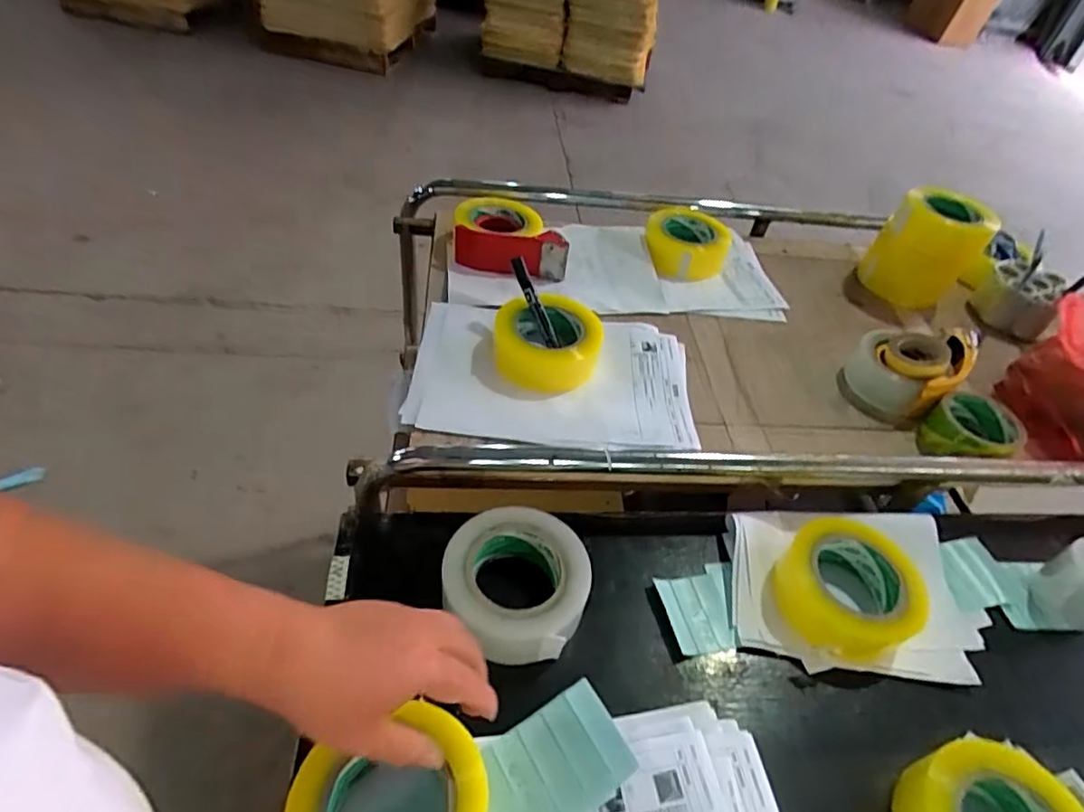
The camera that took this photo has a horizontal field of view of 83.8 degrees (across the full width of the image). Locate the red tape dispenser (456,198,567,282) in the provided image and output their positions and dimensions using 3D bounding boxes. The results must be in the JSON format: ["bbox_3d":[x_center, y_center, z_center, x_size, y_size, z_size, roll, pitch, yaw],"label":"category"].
[{"bbox_3d":[-0.039,-0.220,0.798,0.145,0.055,0.102,6,46,-4],"label":"red tape dispenser"}]

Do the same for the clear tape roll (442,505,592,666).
[{"bbox_3d":[-0.019,0.152,0.517,0.120,0.061,0.115,5,46,-5],"label":"clear tape roll"}]

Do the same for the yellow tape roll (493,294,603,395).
[{"bbox_3d":[0.006,-0.074,0.671,0.118,0.046,0.110,5,46,-5],"label":"yellow tape roll"}]

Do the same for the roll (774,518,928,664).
[{"bbox_3d":[0.274,0.163,0.545,0.115,0.048,0.118,2,47,-7],"label":"roll"}]

